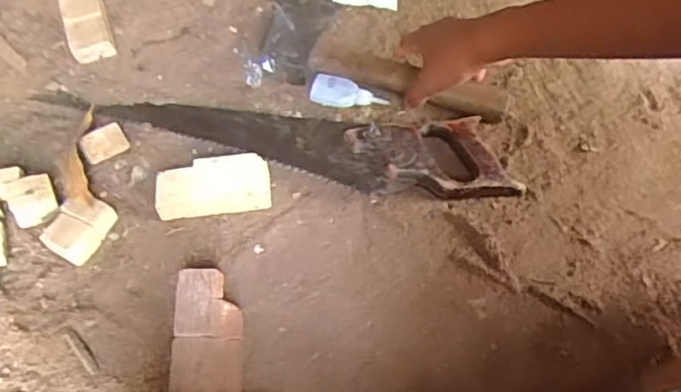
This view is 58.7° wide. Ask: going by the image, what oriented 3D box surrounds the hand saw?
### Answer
[{"bbox_3d":[-0.060,-0.050,0.602,0.458,0.021,0.093,3,61,-2],"label":"hand saw"}]

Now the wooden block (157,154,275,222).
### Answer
[{"bbox_3d":[-0.120,-0.010,0.573,0.104,0.029,0.049,-6,62,-6],"label":"wooden block"}]

